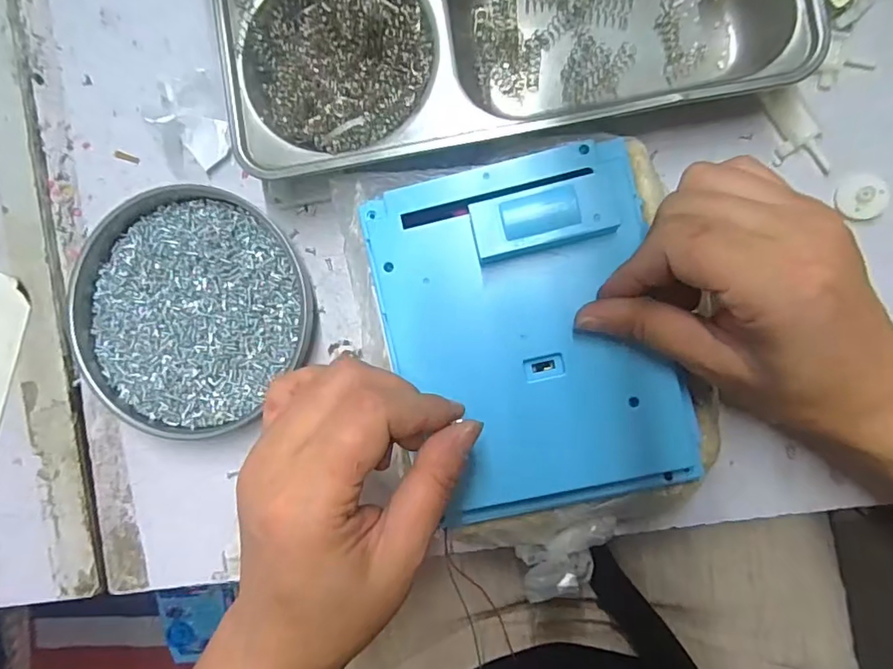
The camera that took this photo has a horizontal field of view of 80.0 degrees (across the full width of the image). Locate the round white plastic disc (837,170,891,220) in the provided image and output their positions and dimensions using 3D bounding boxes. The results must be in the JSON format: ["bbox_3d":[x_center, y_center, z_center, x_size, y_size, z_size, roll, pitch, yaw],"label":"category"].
[{"bbox_3d":[0.214,-0.071,0.273,0.024,0.008,0.023,0,91,7],"label":"round white plastic disc"}]

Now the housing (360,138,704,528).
[{"bbox_3d":[0.035,0.001,0.234,0.119,0.020,0.156,-15,89,7],"label":"housing"}]

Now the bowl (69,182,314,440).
[{"bbox_3d":[-0.147,-0.015,0.306,0.131,0.018,0.131,0,91,7],"label":"bowl"}]

